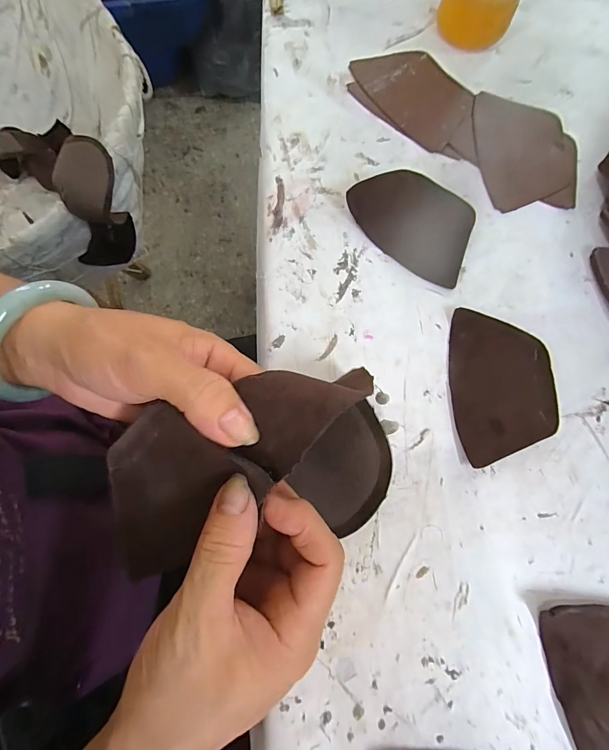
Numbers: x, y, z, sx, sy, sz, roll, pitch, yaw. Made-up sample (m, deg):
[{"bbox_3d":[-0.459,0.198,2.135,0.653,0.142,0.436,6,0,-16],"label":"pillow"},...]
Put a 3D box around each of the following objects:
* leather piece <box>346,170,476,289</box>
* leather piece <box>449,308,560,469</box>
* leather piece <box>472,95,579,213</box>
[{"bbox_3d":[0.089,-0.125,0.288,0.100,0.018,0.076,32,78,7],"label":"leather piece"},{"bbox_3d":[0.142,0.006,0.262,0.071,0.008,0.106,-3,76,-1],"label":"leather piece"},{"bbox_3d":[0.192,-0.196,0.317,0.082,0.004,0.116,-3,76,-1],"label":"leather piece"}]

